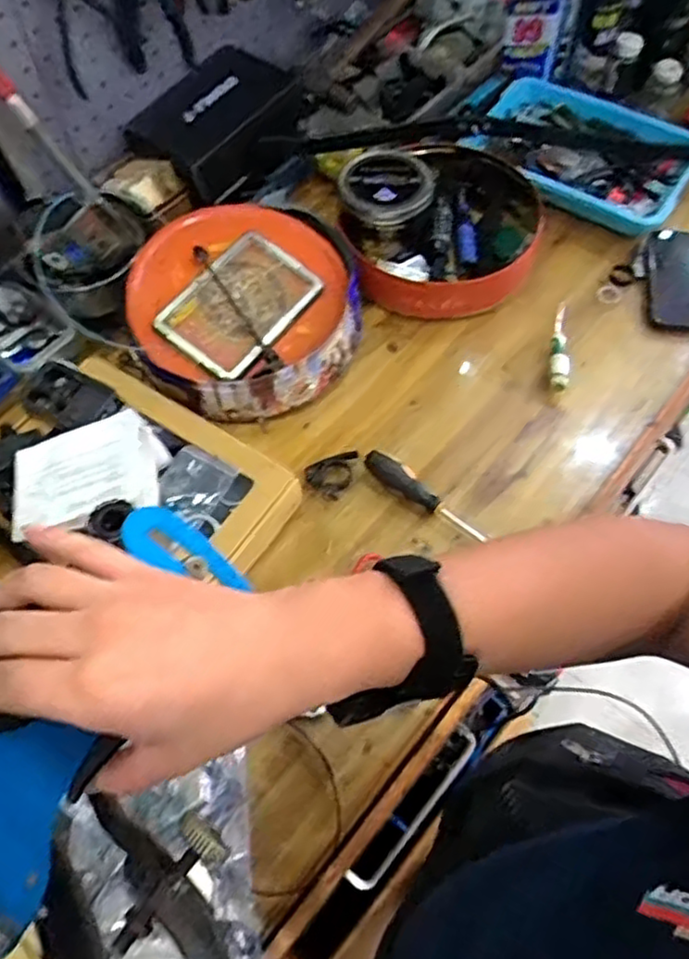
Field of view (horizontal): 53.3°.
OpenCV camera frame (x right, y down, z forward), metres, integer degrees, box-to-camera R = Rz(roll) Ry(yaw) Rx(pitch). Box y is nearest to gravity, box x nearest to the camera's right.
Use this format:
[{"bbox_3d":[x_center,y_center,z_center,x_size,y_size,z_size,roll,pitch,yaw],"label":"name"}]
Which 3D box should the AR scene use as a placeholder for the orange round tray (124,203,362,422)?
[{"bbox_3d":[-0.118,-0.218,0.858,0.282,0.058,0.267,3,70,-9],"label":"orange round tray"}]

